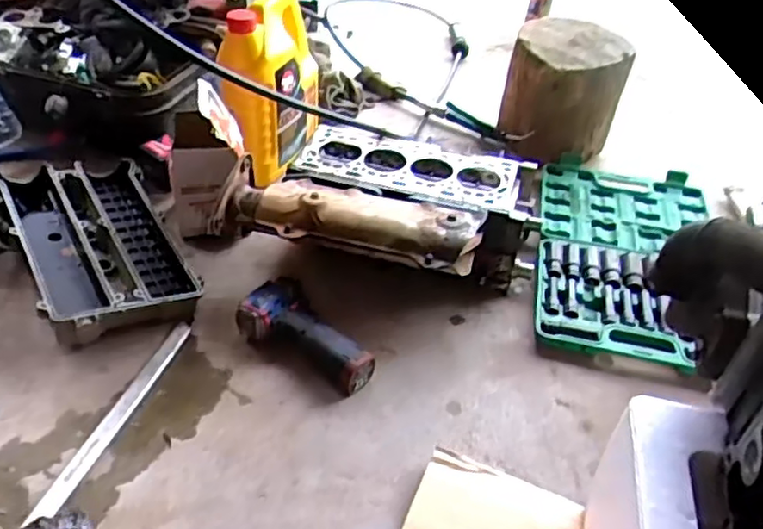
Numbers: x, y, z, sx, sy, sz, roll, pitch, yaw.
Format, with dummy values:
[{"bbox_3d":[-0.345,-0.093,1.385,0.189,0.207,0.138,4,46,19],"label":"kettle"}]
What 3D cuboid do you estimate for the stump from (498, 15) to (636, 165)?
[{"bbox_3d":[0.362,-0.356,1.353,0.212,0.232,0.211,11,41,5],"label":"stump"}]

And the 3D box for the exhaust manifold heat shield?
[{"bbox_3d":[-0.042,-0.061,0.952,0.357,0.065,0.127,12,41,8],"label":"exhaust manifold heat shield"}]

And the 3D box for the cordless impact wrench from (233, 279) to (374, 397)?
[{"bbox_3d":[-0.091,0.091,0.923,0.200,0.057,0.108,24,44,19],"label":"cordless impact wrench"}]

